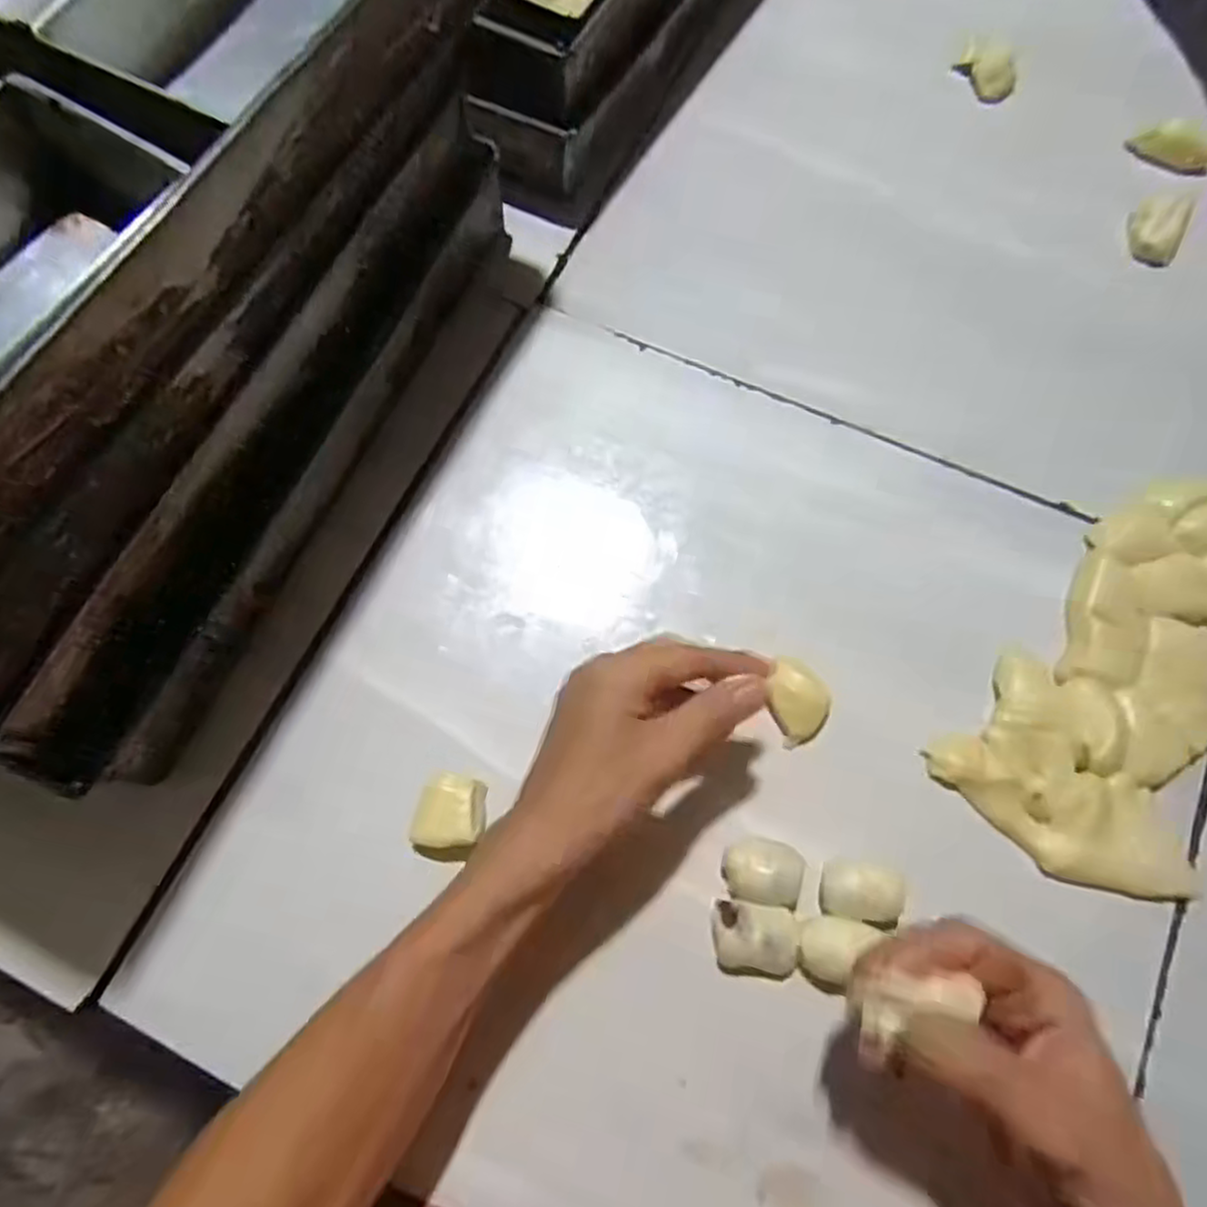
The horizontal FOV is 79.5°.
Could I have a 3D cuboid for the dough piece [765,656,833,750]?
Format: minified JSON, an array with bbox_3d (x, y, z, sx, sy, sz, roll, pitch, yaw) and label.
[{"bbox_3d":[0.112,0.055,0.417,0.033,0.014,0.047,-15,71,-3],"label":"dough piece"}]

